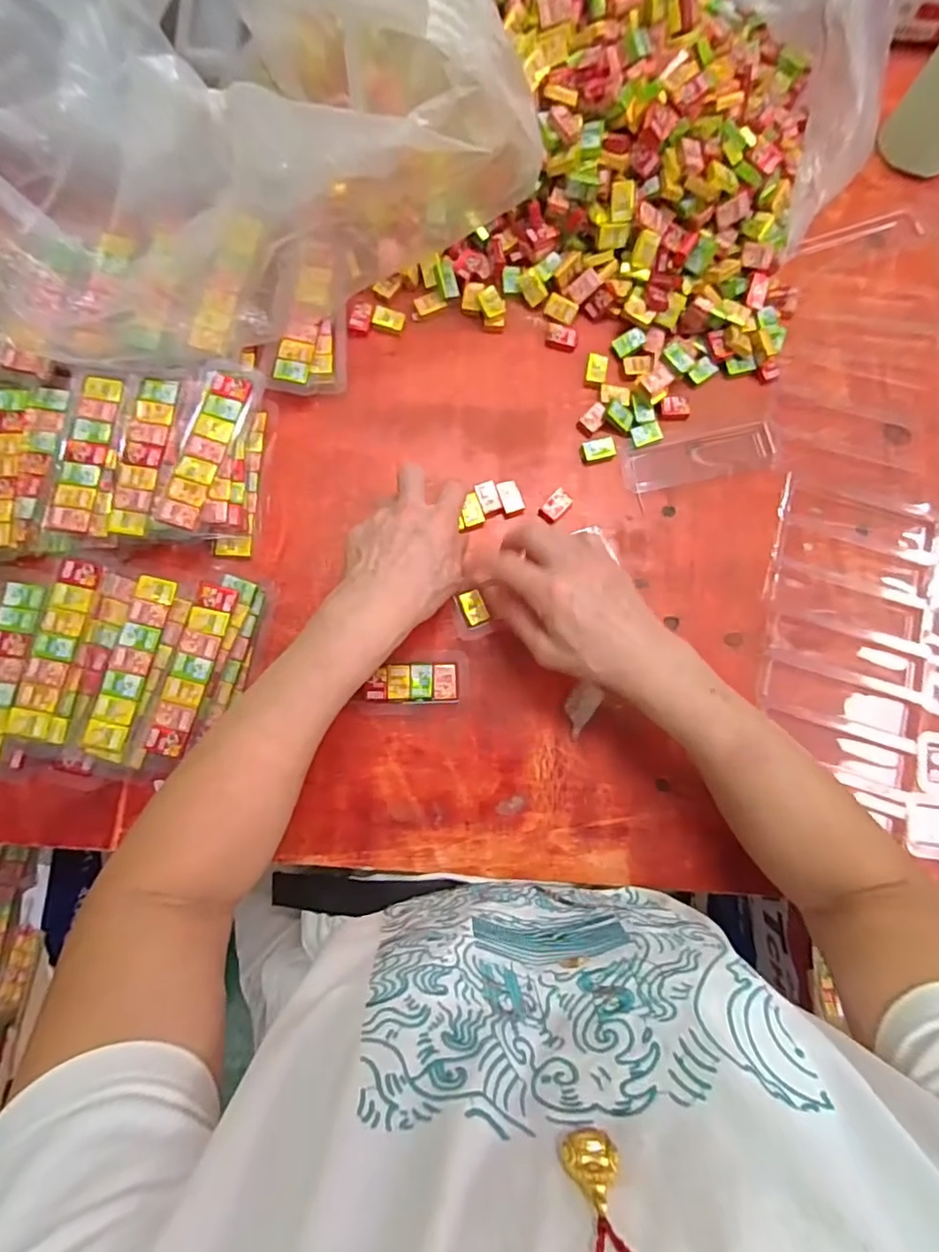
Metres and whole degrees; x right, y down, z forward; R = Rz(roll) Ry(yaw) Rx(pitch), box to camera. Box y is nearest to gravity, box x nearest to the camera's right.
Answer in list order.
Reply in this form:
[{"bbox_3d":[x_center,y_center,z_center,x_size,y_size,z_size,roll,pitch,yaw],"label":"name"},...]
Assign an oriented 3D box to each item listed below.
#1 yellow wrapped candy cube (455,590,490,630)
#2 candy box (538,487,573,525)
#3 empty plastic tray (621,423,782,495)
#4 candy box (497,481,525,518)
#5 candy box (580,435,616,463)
[{"bbox_3d":[0.003,-0.013,0.432,0.021,0.006,0.029,-25,83,-7],"label":"yellow wrapped candy cube"},{"bbox_3d":[0.070,-0.097,0.452,0.018,0.009,0.030,40,81,4],"label":"candy box"},{"bbox_3d":[0.192,-0.141,0.468,0.129,0.012,0.038,-10,81,-5],"label":"empty plastic tray"},{"bbox_3d":[0.033,-0.103,0.452,0.018,0.010,0.028,-19,82,-6],"label":"candy box"},{"bbox_3d":[0.106,-0.146,0.462,0.029,0.005,0.017,-13,81,-5],"label":"candy box"}]

